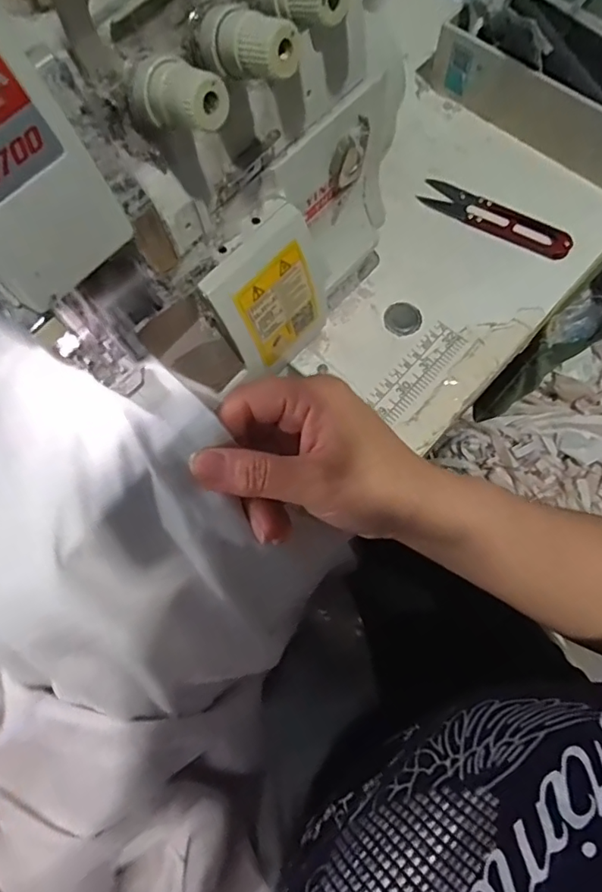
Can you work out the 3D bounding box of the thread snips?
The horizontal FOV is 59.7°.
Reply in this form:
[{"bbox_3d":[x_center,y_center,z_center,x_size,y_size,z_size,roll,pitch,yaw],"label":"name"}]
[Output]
[{"bbox_3d":[0.146,-0.172,0.396,0.117,0.009,0.025,31,76,11],"label":"thread snips"}]

